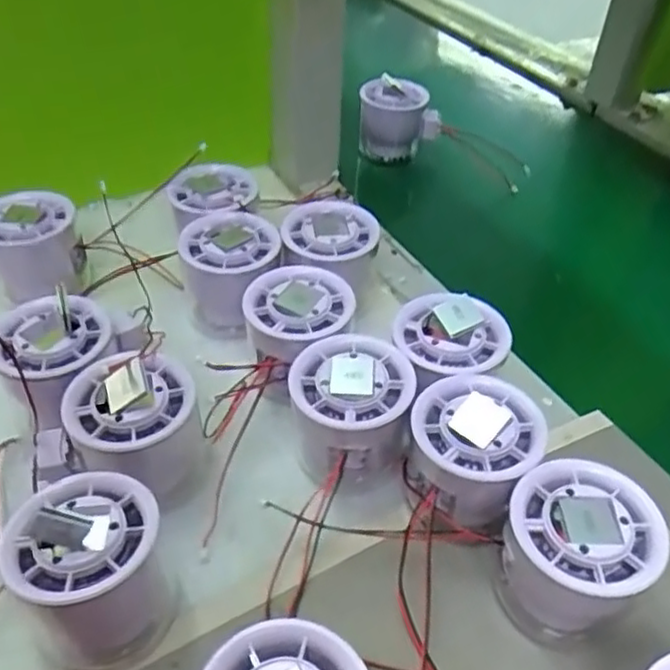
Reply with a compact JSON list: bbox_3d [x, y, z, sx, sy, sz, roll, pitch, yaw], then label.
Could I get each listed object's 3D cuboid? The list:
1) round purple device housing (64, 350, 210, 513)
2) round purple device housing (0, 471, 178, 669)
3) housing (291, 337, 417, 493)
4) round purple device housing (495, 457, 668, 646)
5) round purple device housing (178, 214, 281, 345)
[{"bbox_3d":[-0.091,0.042,0.318,0.056,0.058,0.055,2,42,-1],"label":"round purple device housing"},{"bbox_3d":[-0.096,0.089,0.271,0.055,0.072,0.059,2,42,-1],"label":"round purple device housing"},{"bbox_3d":[0.007,0.038,0.330,0.054,0.054,0.056,2,42,-1],"label":"housing"},{"bbox_3d":[0.096,0.090,0.282,0.054,0.059,0.054,2,42,-1],"label":"round purple device housing"},{"bbox_3d":[-0.061,-0.031,0.411,0.053,0.062,0.056,2,42,-1],"label":"round purple device housing"}]

